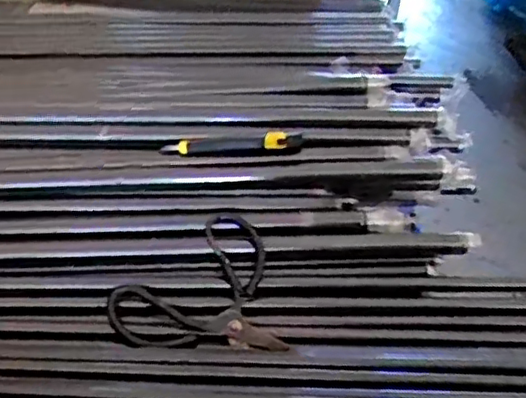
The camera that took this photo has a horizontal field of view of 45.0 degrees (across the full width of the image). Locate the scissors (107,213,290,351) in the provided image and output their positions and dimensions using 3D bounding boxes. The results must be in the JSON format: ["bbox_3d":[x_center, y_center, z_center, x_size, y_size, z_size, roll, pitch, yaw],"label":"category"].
[{"bbox_3d":[-0.069,0.081,0.620,0.158,0.018,0.153,-6,54,-9],"label":"scissors"}]

